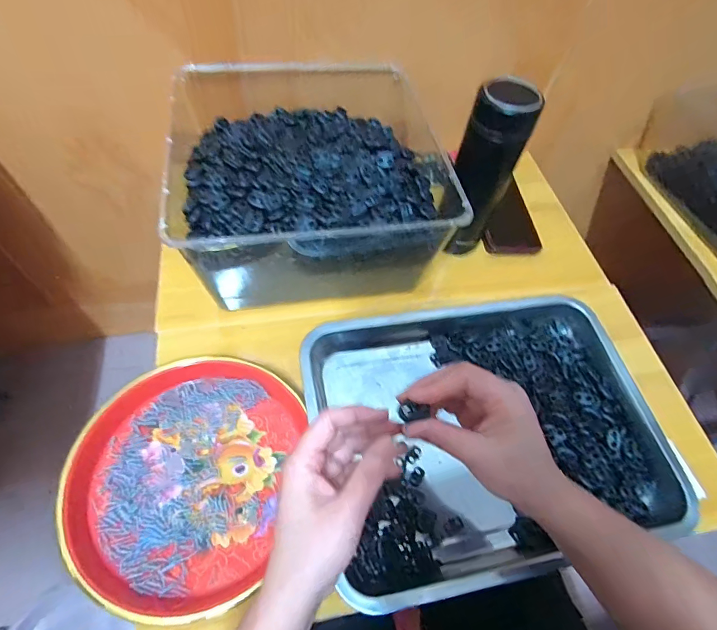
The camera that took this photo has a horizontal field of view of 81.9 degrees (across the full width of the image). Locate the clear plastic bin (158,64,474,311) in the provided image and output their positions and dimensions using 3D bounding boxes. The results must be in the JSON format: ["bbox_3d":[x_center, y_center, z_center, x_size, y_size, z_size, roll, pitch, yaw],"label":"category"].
[{"bbox_3d":[-0.050,-0.183,0.540,0.284,0.151,0.357,-1,58,-9],"label":"clear plastic bin"}]

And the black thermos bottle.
[{"bbox_3d":[0.152,-0.173,0.501,0.064,0.203,0.073,30,59,11],"label":"black thermos bottle"}]

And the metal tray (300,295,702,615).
[{"bbox_3d":[0.131,0.108,0.425,0.350,0.051,0.270,-9,60,-11],"label":"metal tray"}]

